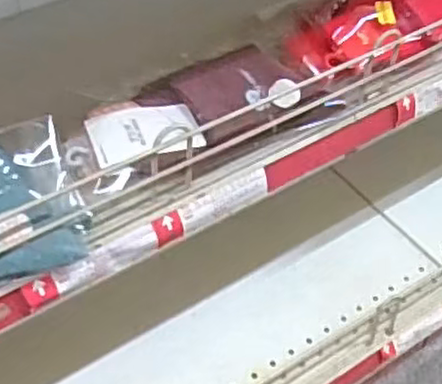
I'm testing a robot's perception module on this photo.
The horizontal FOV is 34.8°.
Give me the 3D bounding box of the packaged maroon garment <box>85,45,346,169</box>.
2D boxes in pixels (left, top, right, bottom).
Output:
[{"bbox_3d":[-0.009,-0.072,0.546,0.190,0.023,0.084,-26,54,-24],"label":"packaged maroon garment"}]

